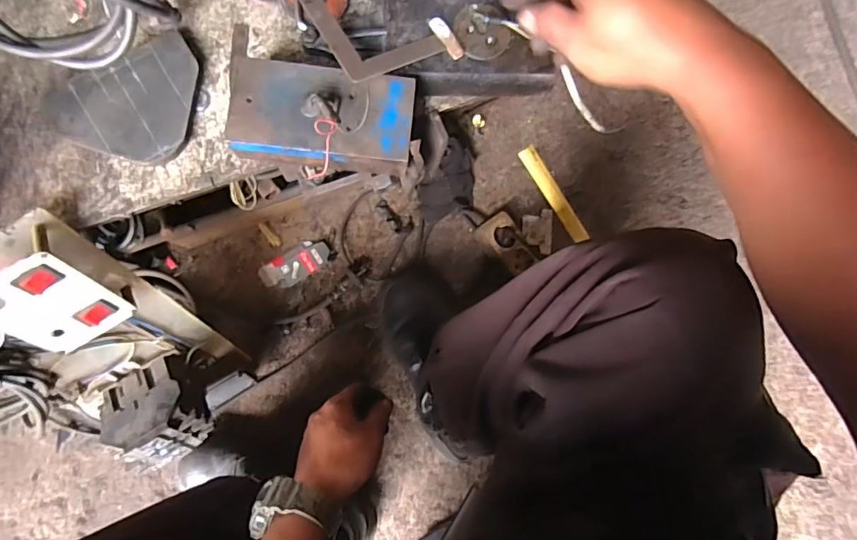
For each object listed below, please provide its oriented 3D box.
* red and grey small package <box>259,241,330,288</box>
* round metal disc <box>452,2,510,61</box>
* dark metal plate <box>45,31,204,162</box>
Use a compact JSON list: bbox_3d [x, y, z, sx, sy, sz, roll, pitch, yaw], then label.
[{"bbox_3d":[-0.208,-0.008,0.783,0.108,0.014,0.048,-32,87,-9],"label":"red and grey small package"},{"bbox_3d":[0.053,-0.235,0.491,0.053,0.009,0.053,0,90,-8],"label":"round metal disc"},{"bbox_3d":[-0.275,-0.156,0.477,0.137,0.016,0.101,-35,90,-8],"label":"dark metal plate"}]

